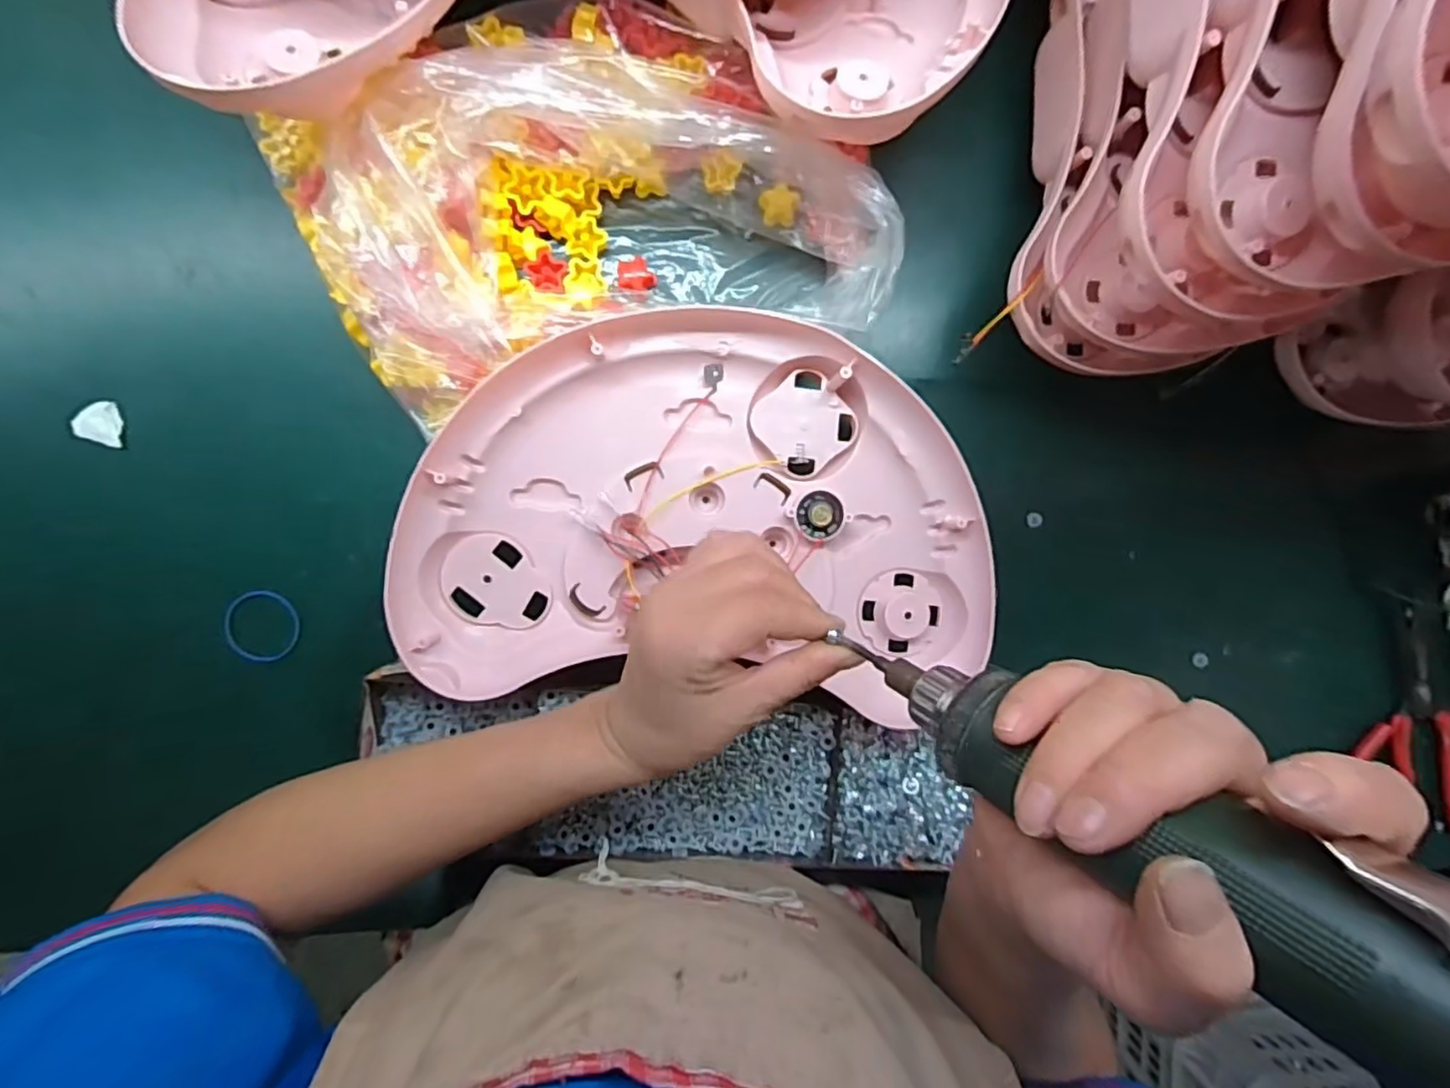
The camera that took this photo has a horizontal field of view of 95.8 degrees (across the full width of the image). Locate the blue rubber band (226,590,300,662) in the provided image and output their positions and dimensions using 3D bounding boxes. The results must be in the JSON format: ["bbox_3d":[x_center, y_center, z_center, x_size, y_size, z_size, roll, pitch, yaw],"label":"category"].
[{"bbox_3d":[-0.292,0.052,0.413,0.039,0.005,0.045,-3,91,-4],"label":"blue rubber band"}]

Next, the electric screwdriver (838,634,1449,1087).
[{"bbox_3d":[0.126,0.084,0.176,0.034,0.219,0.046,40,83,-39],"label":"electric screwdriver"}]

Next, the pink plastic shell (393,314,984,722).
[{"bbox_3d":[-0.009,-0.016,0.386,0.329,0.050,0.228,10,87,-8],"label":"pink plastic shell"}]

